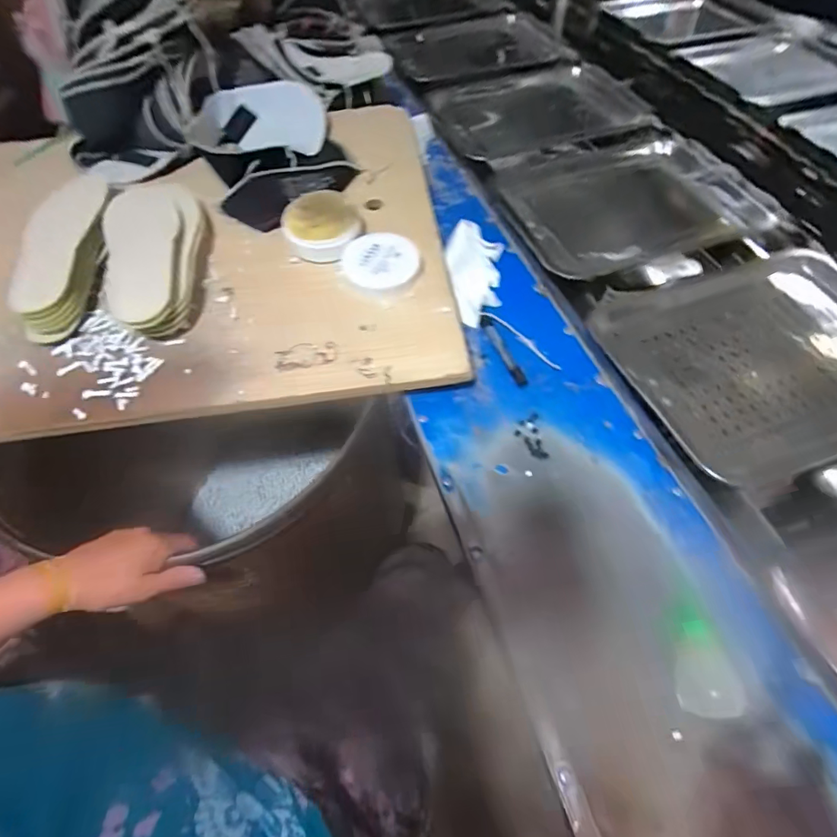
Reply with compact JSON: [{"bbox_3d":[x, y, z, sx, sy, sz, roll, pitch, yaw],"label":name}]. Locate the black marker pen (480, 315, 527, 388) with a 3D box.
[{"bbox_3d":[0.110,-0.092,0.597,0.013,0.009,0.121,-19,60,-11],"label":"black marker pen"}]

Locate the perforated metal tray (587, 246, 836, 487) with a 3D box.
[{"bbox_3d":[0.422,-0.082,0.535,0.361,0.030,0.267,-13,59,-7],"label":"perforated metal tray"}]

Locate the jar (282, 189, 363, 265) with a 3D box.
[{"bbox_3d":[-0.129,-0.262,0.624,0.098,0.046,0.094,0,58,0],"label":"jar"}]

